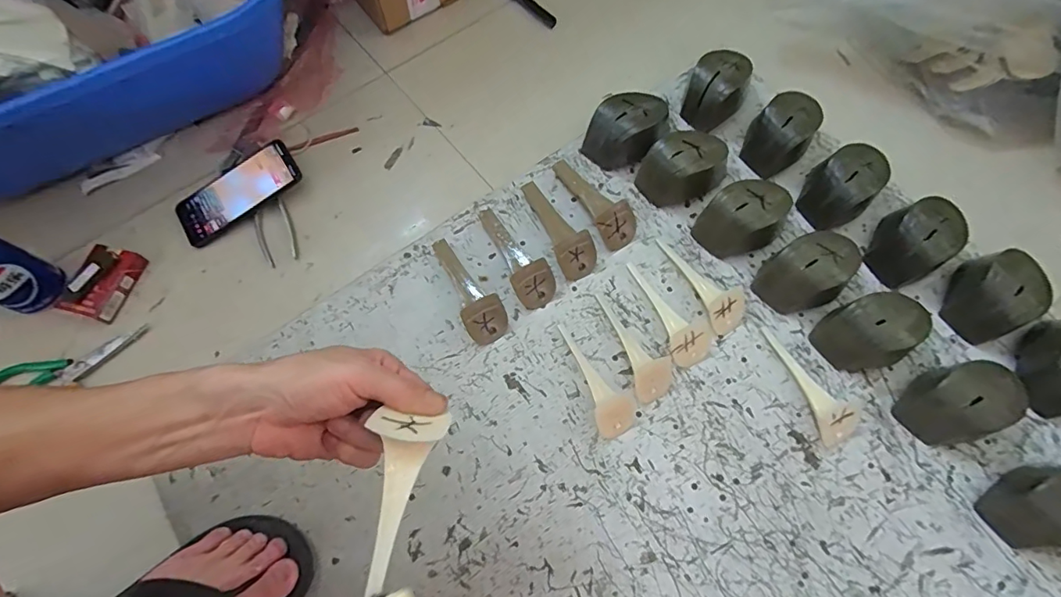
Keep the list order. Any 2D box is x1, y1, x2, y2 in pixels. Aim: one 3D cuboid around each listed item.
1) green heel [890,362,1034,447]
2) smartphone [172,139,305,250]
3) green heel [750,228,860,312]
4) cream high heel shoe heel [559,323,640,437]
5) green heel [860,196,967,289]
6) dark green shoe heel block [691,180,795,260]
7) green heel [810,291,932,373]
[{"bbox_3d":[0.431,0.101,0.487,0.101,0.063,0.071,-25,69,-8],"label":"green heel"},{"bbox_3d":[-0.377,-0.136,0.627,0.161,0.014,0.076,-35,71,-3],"label":"smartphone"},{"bbox_3d":[0.313,-0.029,0.544,0.105,0.065,0.072,-28,70,-9],"label":"green heel"},{"bbox_3d":[0.063,0.083,0.521,0.047,0.036,0.132,-32,70,-10],"label":"cream high heel shoe heel"},{"bbox_3d":[0.441,-0.067,0.554,0.092,0.063,0.076,-27,69,-8],"label":"green heel"},{"bbox_3d":[0.254,-0.096,0.573,0.082,0.063,0.099,42,75,17],"label":"dark green shoe heel block"},{"bbox_3d":[0.363,0.035,0.515,0.095,0.064,0.068,-22,69,-6],"label":"green heel"}]

